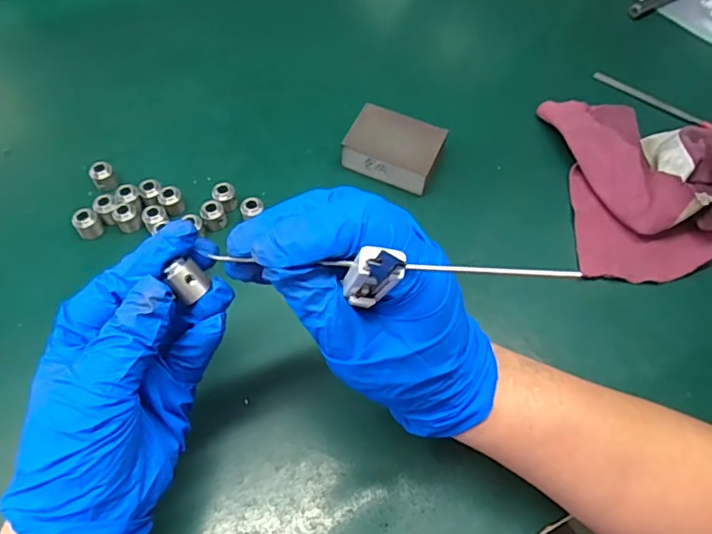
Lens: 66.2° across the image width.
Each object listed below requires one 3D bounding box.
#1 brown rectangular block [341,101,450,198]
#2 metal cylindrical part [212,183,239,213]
[{"bbox_3d":[0.028,-0.089,0.415,0.067,0.027,0.048,23,60,11],"label":"brown rectangular block"},{"bbox_3d":[-0.094,-0.049,0.393,0.016,0.018,0.016,1,58,-2],"label":"metal cylindrical part"}]

